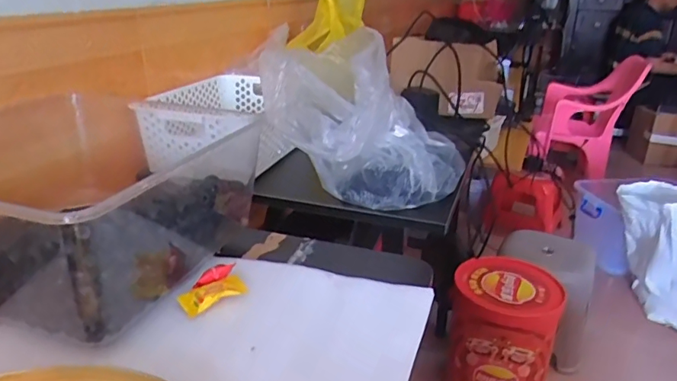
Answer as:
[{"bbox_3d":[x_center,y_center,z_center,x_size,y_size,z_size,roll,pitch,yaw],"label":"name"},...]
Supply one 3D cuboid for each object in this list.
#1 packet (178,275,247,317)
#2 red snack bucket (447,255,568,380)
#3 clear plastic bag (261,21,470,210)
[{"bbox_3d":[-0.119,0.098,0.488,0.059,0.013,0.032,-13,28,-31],"label":"packet"},{"bbox_3d":[0.405,0.381,1.288,0.233,0.342,0.223,2,24,-1],"label":"red snack bucket"},{"bbox_3d":[0.036,-0.089,0.707,0.260,0.192,0.198,9,25,16],"label":"clear plastic bag"}]

